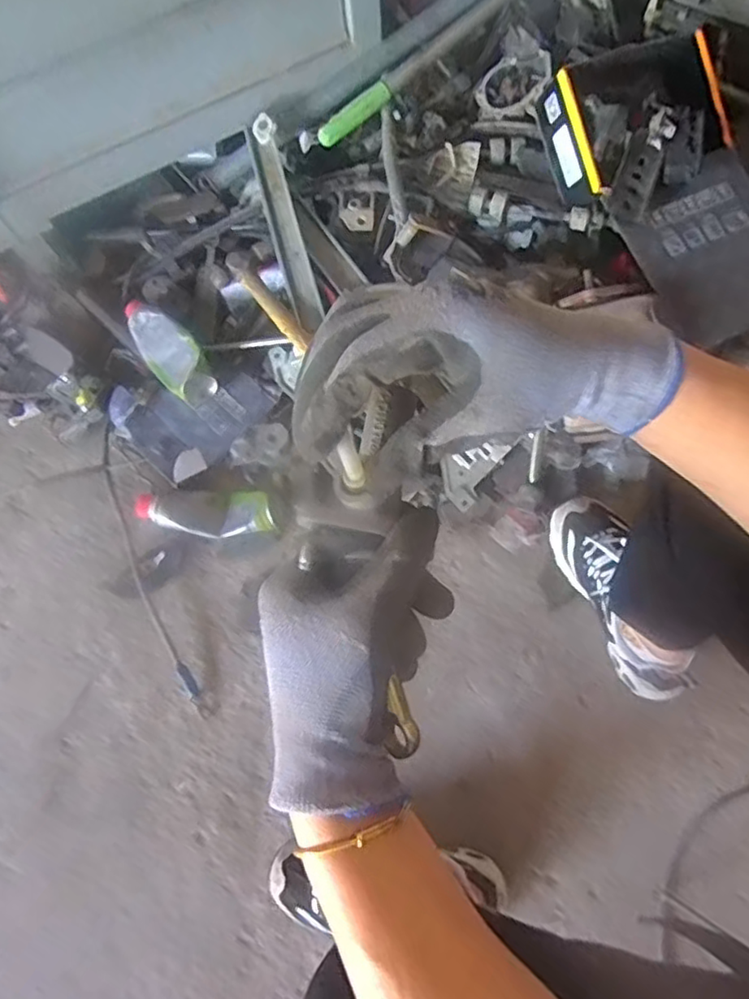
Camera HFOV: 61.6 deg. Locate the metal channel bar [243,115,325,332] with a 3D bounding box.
[{"bbox_3d":[-0.132,-0.405,0.928,0.043,0.026,0.326,-15,85,-5],"label":"metal channel bar"}]

